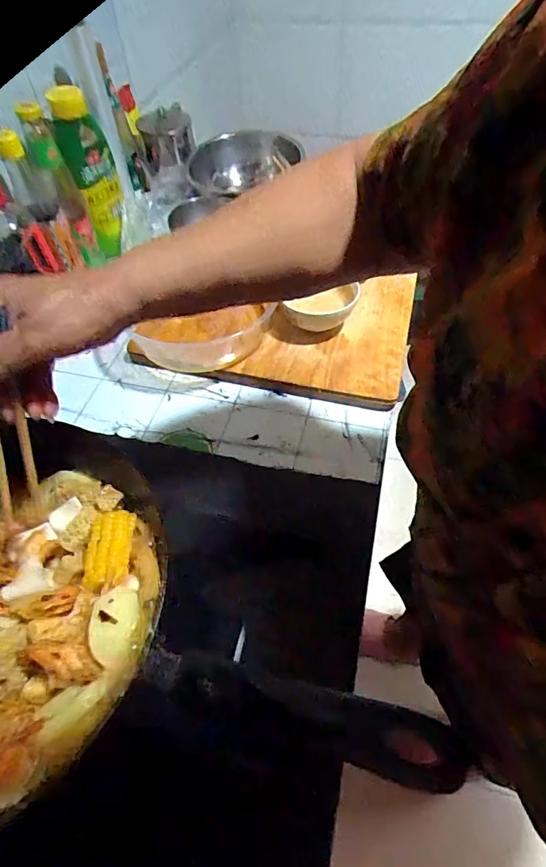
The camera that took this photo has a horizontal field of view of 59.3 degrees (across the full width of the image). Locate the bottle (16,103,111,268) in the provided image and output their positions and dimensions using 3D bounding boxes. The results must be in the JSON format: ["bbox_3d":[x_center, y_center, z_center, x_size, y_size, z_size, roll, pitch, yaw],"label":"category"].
[{"bbox_3d":[-0.316,-0.368,0.724,0.047,0.233,0.046,-23,54,-15],"label":"bottle"}]

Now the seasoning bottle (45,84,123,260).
[{"bbox_3d":[-0.287,-0.412,0.768,0.062,0.242,0.065,-11,51,-5],"label":"seasoning bottle"}]

